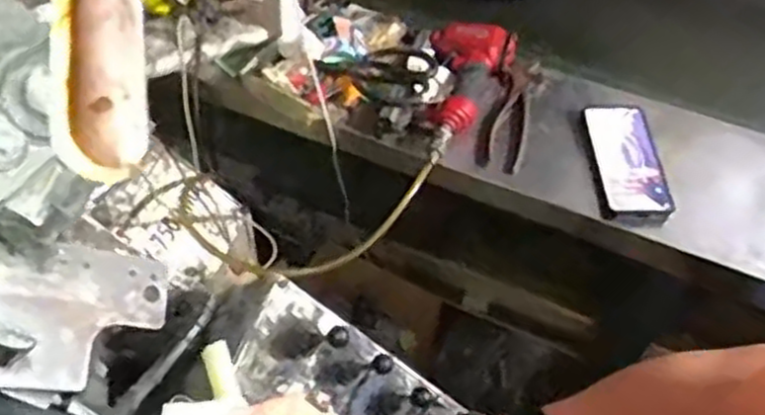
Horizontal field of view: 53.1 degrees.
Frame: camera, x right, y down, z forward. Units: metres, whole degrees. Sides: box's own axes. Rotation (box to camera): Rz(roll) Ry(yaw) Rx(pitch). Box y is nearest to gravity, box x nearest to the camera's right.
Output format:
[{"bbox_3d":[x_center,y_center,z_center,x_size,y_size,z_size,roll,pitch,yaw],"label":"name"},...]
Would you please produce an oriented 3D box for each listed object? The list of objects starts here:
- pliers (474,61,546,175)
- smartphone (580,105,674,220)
[{"bbox_3d":[0.176,-0.130,1.071,0.064,0.028,0.216,15,55,8],"label":"pliers"},{"bbox_3d":[0.316,-0.065,1.003,0.083,0.011,0.195,-10,58,11],"label":"smartphone"}]

